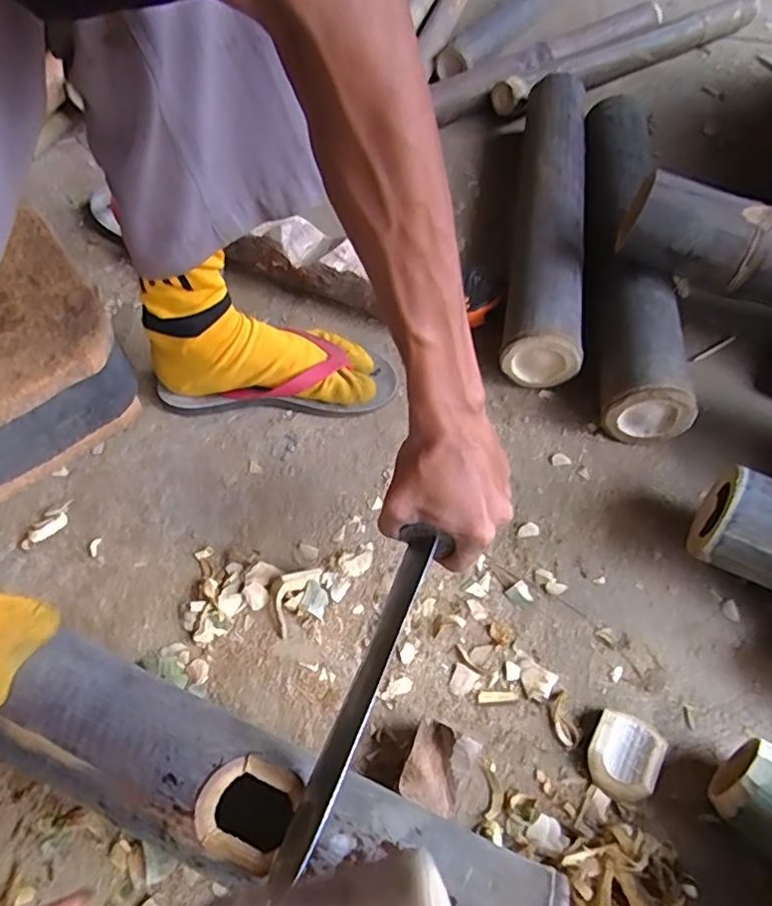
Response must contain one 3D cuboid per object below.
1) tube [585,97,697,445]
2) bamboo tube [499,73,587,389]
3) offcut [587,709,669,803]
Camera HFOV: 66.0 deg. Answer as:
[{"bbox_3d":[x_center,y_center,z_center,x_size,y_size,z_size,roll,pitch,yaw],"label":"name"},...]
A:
[{"bbox_3d":[0.279,-0.242,0.696,0.091,0.092,0.512,8,57,5],"label":"tube"},{"bbox_3d":[0.201,-0.296,0.735,0.079,0.083,0.510,9,57,6],"label":"bamboo tube"},{"bbox_3d":[0.172,0.217,0.426,0.050,0.014,0.055,28,60,17],"label":"offcut"}]

